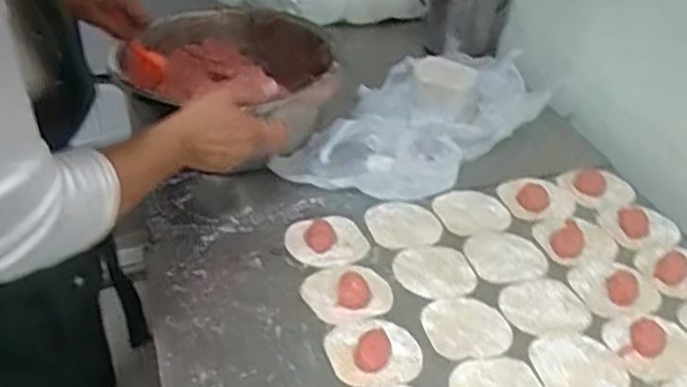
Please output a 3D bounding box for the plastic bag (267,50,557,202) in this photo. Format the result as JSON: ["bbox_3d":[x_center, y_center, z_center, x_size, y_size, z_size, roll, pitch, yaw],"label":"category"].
[{"bbox_3d":[0.103,-0.106,0.949,0.207,0.073,0.392,28,45,29],"label":"plastic bag"}]

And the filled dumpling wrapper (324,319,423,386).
[{"bbox_3d":[0.030,0.148,0.664,0.088,0.007,0.080,1,38,-1],"label":"filled dumpling wrapper"}]

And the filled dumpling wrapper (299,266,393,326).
[{"bbox_3d":[0.004,0.101,0.722,0.087,0.012,0.072,-10,39,-15],"label":"filled dumpling wrapper"}]

